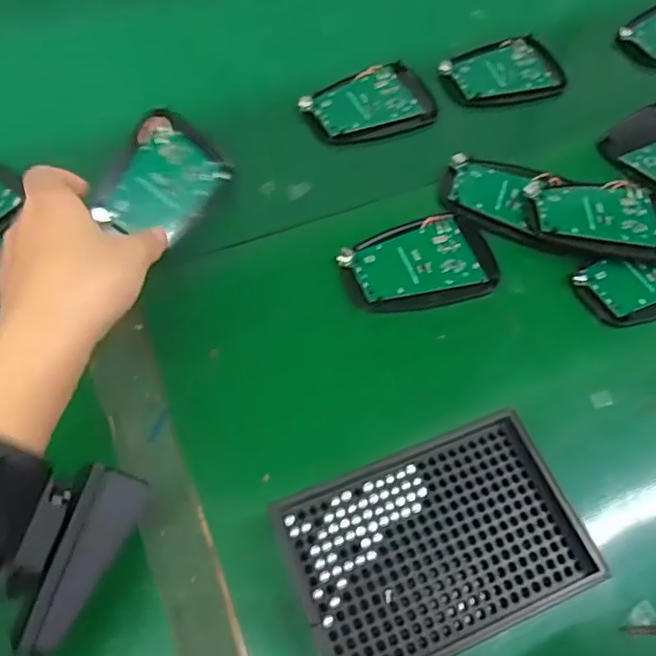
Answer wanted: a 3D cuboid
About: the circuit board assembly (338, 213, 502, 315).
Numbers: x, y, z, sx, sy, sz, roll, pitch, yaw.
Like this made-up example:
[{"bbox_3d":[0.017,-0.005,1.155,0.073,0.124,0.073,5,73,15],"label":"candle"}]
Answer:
[{"bbox_3d":[0.058,-0.040,0.381,0.096,0.006,0.061,-15,67,-11],"label":"circuit board assembly"}]

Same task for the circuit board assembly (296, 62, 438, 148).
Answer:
[{"bbox_3d":[0.029,-0.169,0.456,0.098,0.018,0.059,-12,65,-11],"label":"circuit board assembly"}]

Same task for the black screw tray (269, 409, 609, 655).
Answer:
[{"bbox_3d":[0.050,0.105,0.293,0.134,0.025,0.091,-18,64,-14],"label":"black screw tray"}]

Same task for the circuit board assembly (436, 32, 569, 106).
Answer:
[{"bbox_3d":[0.137,-0.203,0.479,0.094,0.012,0.061,-13,65,-11],"label":"circuit board assembly"}]

